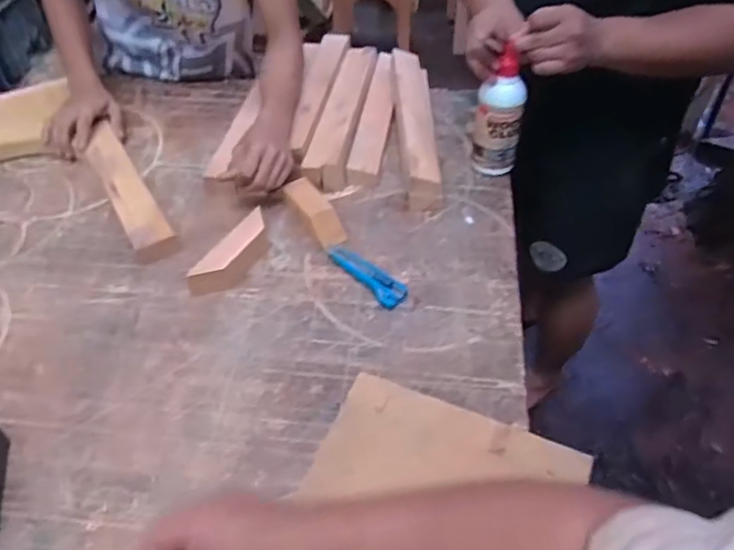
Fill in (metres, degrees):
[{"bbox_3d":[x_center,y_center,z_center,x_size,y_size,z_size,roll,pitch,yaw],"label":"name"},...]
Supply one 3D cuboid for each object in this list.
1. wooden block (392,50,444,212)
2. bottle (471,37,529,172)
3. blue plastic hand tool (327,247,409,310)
[{"bbox_3d":[0.087,-0.268,1.034,0.067,0.071,0.391,-1,47,0],"label":"wooden block"},{"bbox_3d":[0.206,-0.236,0.911,0.069,0.178,0.053,-4,47,-3],"label":"bottle"},{"bbox_3d":[-0.001,-0.007,0.817,0.039,0.023,0.140,-31,54,-25],"label":"blue plastic hand tool"}]

